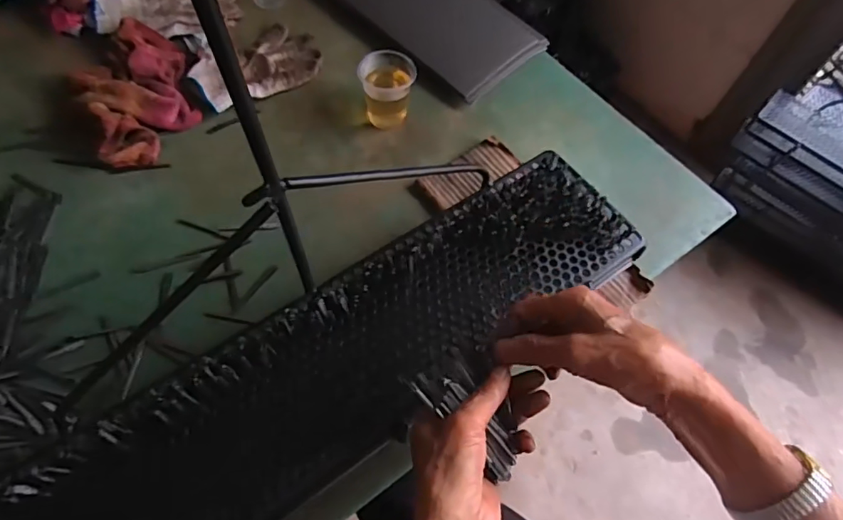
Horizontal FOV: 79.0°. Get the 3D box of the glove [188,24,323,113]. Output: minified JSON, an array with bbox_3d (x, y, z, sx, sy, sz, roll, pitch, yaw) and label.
[{"bbox_3d":[-0.217,-0.260,0.671,0.164,0.022,0.107,-35,69,-21],"label":"glove"}]

